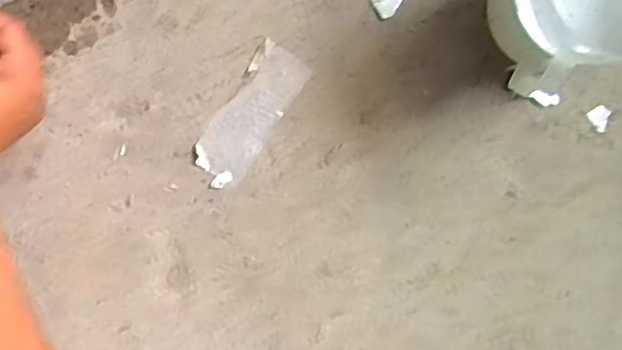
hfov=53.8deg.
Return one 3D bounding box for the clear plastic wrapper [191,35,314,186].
[{"bbox_3d":[-0.051,-0.049,0.505,0.048,0.004,0.122,33,94,-1],"label":"clear plastic wrapper"}]

